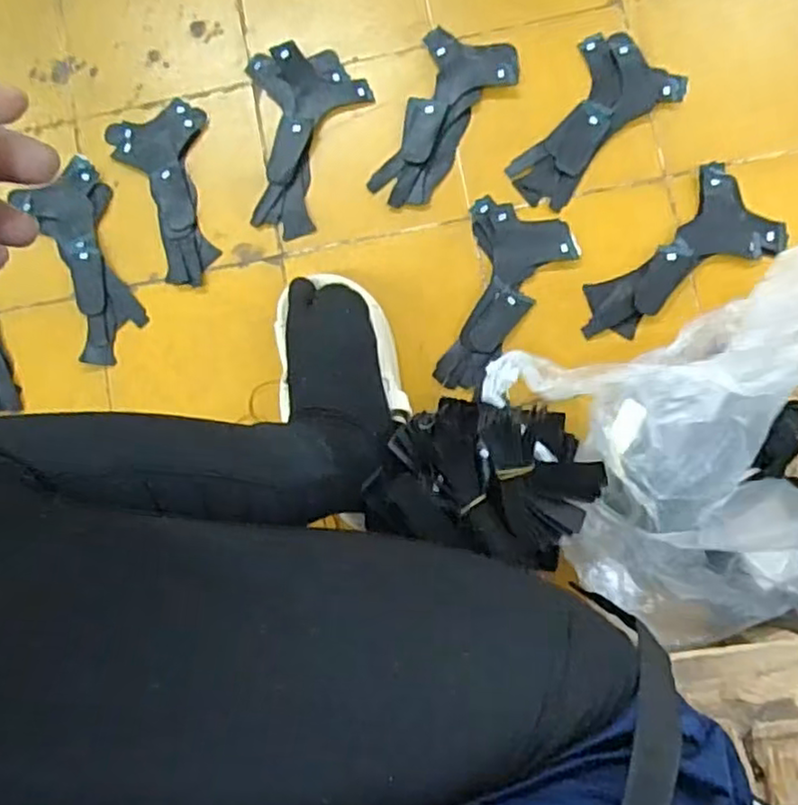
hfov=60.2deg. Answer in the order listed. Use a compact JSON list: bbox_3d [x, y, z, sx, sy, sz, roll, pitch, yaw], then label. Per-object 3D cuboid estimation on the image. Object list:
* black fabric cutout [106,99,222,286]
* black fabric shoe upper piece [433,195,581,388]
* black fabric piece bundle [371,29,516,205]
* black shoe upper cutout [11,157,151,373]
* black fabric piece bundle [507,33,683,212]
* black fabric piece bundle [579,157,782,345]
[{"bbox_3d":[-0.224,-0.217,0.702,0.094,0.010,0.189,-23,82,2],"label":"black fabric cutout"},{"bbox_3d":[0.107,-0.103,0.669,0.105,0.015,0.186,11,85,7],"label":"black fabric shoe upper piece"},{"bbox_3d":[0.046,-0.287,0.702,0.096,0.012,0.192,22,86,8],"label":"black fabric piece bundle"},{"bbox_3d":[-0.315,-0.145,0.697,0.083,0.022,0.207,-26,82,2],"label":"black shoe upper cutout"},{"bbox_3d":[0.185,-0.289,0.694,0.190,0.007,0.103,-42,81,0],"label":"black fabric piece bundle"},{"bbox_3d":[0.269,-0.131,0.666,0.205,0.009,0.099,-41,81,0],"label":"black fabric piece bundle"}]

